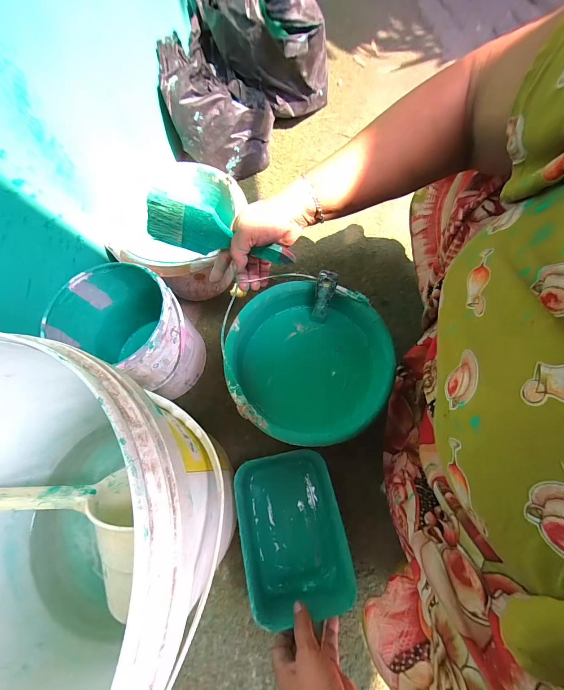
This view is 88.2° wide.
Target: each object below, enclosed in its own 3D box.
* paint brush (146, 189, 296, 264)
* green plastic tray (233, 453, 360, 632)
[{"bbox_3d":[-0.075,-0.137,0.375,0.185,0.067,0.015,14,68,-12],"label":"paint brush"},{"bbox_3d":[0.014,0.273,0.439,0.141,0.092,0.195,-13,68,-5],"label":"green plastic tray"}]

